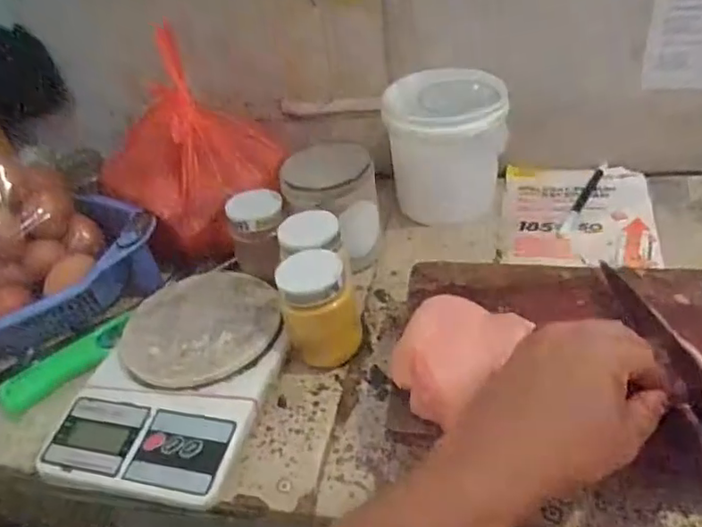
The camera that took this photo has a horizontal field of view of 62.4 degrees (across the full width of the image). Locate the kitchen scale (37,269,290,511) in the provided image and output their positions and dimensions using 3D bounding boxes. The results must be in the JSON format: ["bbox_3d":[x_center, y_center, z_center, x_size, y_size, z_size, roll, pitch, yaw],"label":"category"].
[{"bbox_3d":[-0.134,0.085,0.462,0.146,0.029,0.199,7,40,18],"label":"kitchen scale"}]

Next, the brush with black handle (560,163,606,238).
[{"bbox_3d":[0.244,-0.071,0.608,0.012,0.010,0.134,19,45,30],"label":"brush with black handle"}]

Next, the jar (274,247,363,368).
[{"bbox_3d":[-0.023,0.032,0.473,0.058,0.088,0.068,-10,38,-3],"label":"jar"}]

